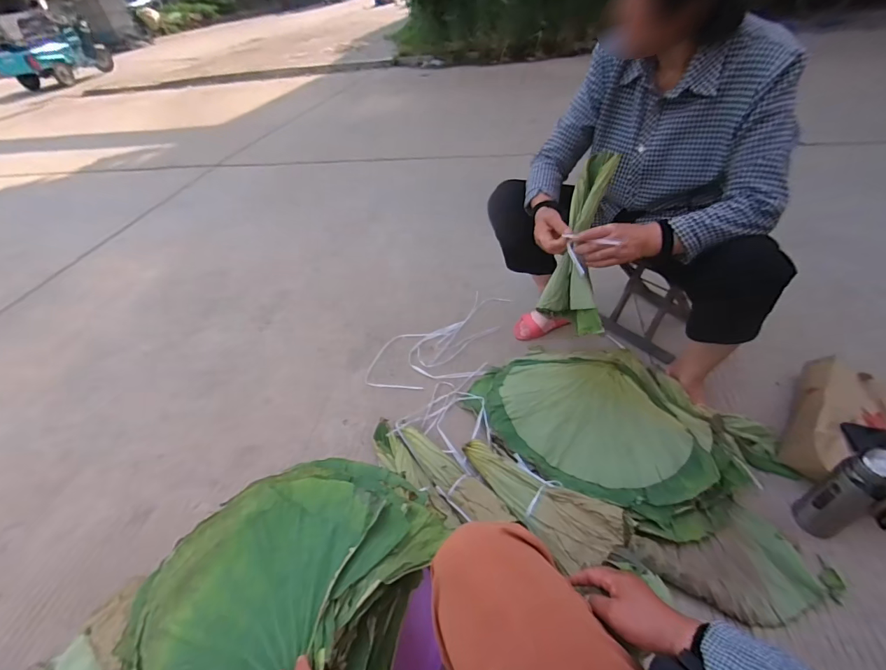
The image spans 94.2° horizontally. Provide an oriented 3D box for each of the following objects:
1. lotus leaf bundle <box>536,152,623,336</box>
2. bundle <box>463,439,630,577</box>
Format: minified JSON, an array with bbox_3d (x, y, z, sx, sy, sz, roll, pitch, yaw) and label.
[{"bbox_3d":[0.298,-0.196,0.902,0.123,0.378,0.116,8,-1,17],"label":"lotus leaf bundle"},{"bbox_3d":[0.202,0.369,0.943,0.394,0.061,0.143,26,51,33],"label":"bundle"}]

